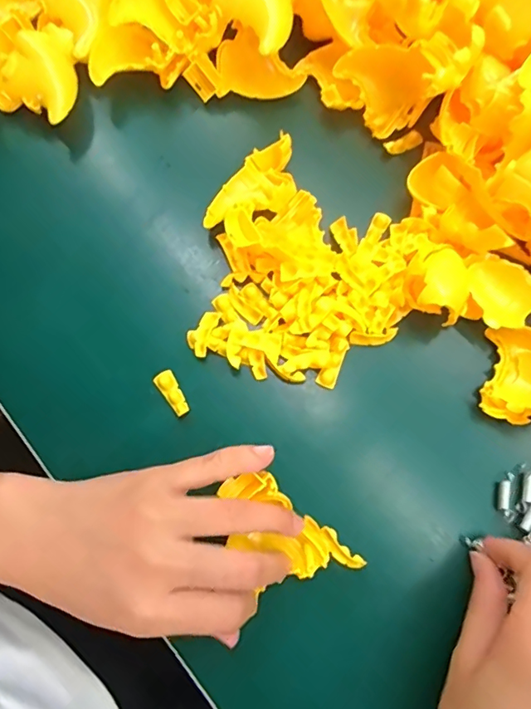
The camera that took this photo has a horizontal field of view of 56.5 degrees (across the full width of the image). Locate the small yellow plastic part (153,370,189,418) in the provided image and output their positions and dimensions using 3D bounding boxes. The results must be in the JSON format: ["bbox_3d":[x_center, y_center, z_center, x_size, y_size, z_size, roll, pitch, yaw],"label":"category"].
[{"bbox_3d":[-0.055,0.023,0.293,0.011,0.004,0.029,-32,76,-9],"label":"small yellow plastic part"}]

